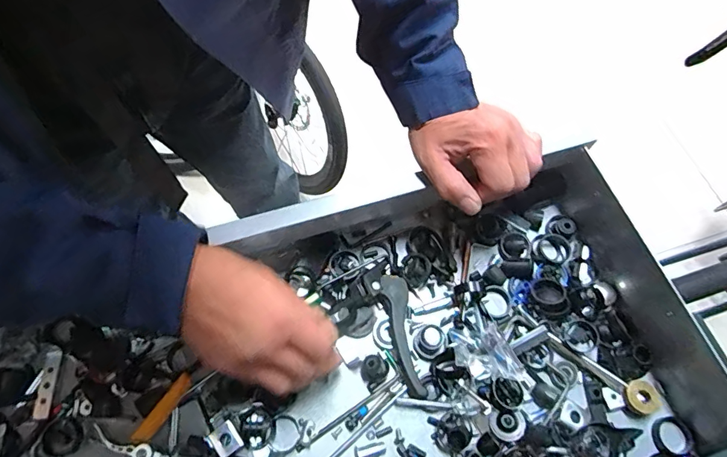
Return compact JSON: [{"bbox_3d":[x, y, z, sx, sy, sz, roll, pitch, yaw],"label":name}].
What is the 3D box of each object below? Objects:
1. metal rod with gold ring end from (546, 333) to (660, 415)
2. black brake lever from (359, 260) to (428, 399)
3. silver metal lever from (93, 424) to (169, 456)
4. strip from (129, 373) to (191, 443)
[{"bbox_3d":[0.231,0.132,0.439,0.104,0.019,0.031,41,68,17],"label":"metal rod with gold ring end"},{"bbox_3d":[0.038,0.095,0.446,0.042,0.033,0.131,-23,69,-11],"label":"black brake lever"},{"bbox_3d":[-0.211,0.195,0.407,0.075,0.008,0.015,16,63,6],"label":"silver metal lever"},{"bbox_3d":[-0.185,0.167,0.421,0.015,0.004,0.068,43,64,-14],"label":"strip"}]

